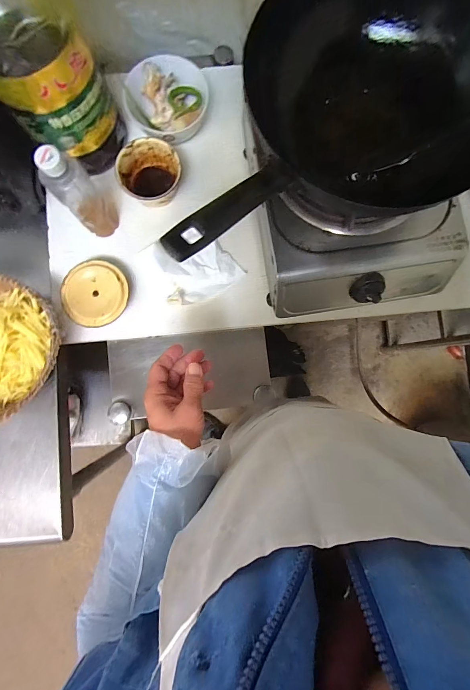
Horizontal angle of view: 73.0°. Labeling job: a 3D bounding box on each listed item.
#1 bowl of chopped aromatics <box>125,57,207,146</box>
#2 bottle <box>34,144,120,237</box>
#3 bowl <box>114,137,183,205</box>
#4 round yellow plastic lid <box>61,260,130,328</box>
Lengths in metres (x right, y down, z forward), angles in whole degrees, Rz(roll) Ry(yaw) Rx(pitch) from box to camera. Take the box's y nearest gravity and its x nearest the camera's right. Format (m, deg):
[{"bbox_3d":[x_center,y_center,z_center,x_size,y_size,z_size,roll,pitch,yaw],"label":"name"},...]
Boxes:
[{"bbox_3d":[-0.115,-0.423,0.547,0.129,0.056,0.120,0,84,0],"label":"bowl of chopped aromatics"},{"bbox_3d":[-0.233,-0.226,0.485,0.063,0.185,0.049,-33,85,-3],"label":"bottle"},{"bbox_3d":[-0.144,-0.292,0.557,0.101,0.072,0.107,0,84,0],"label":"bowl"},{"bbox_3d":[-0.236,-0.087,0.540,0.106,0.021,0.111,2,84,0],"label":"round yellow plastic lid"}]

